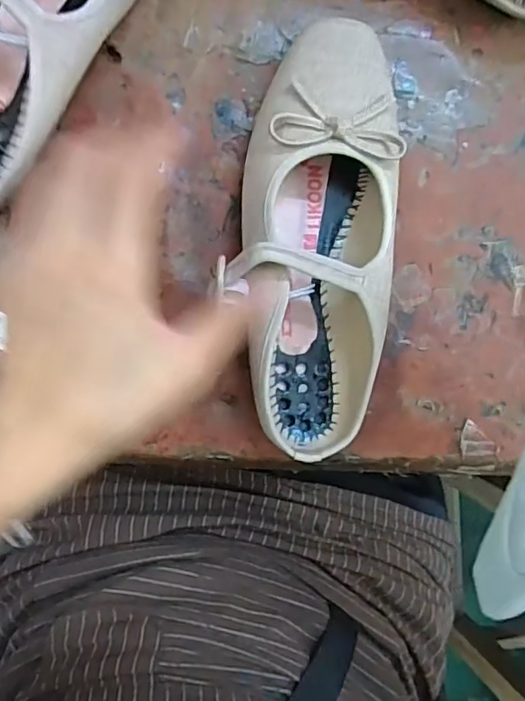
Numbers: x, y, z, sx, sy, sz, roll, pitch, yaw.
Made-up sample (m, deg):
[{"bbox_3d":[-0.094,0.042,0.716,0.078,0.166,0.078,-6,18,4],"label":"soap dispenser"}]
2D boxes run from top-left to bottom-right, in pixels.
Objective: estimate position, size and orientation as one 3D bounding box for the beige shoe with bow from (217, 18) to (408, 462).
[{"bbox_3d":[0.026,-0.060,0.325,0.096,0.051,0.239,2,97,-6],"label":"beige shoe with bow"}]

